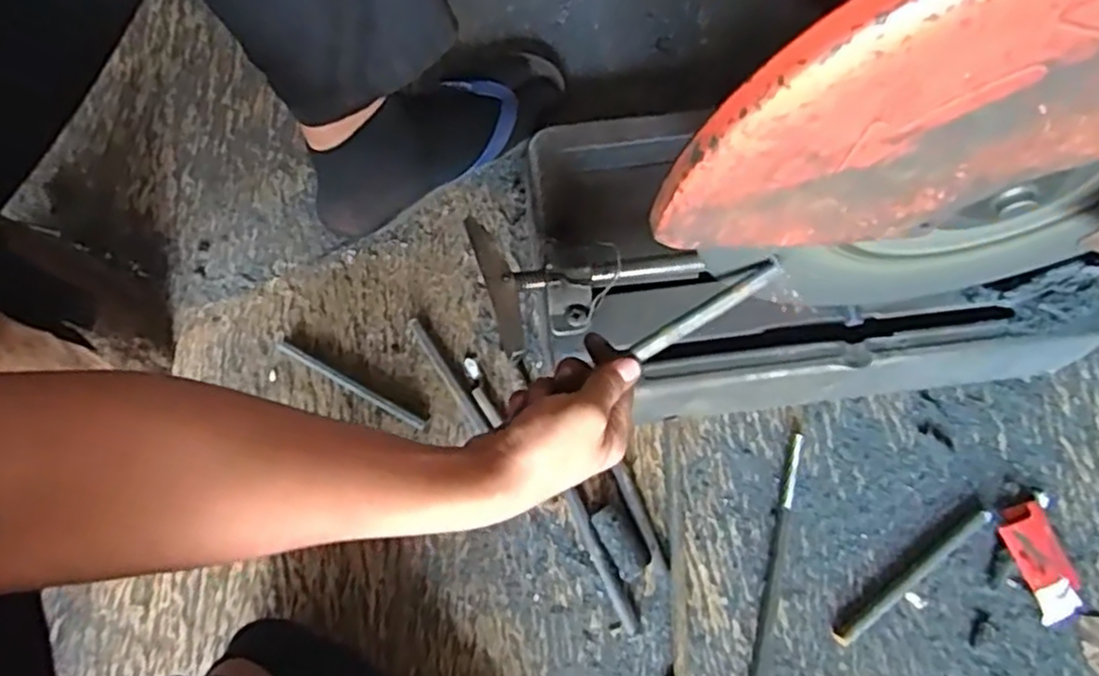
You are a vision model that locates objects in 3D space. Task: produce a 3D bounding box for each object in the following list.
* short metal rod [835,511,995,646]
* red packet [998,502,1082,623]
[{"bbox_3d":[0.283,0.186,0.569,0.158,0.009,0.012,-35,73,-9],"label":"short metal rod"},{"bbox_3d":[0.384,0.174,0.569,0.042,0.016,0.085,-18,71,-4],"label":"red packet"}]

